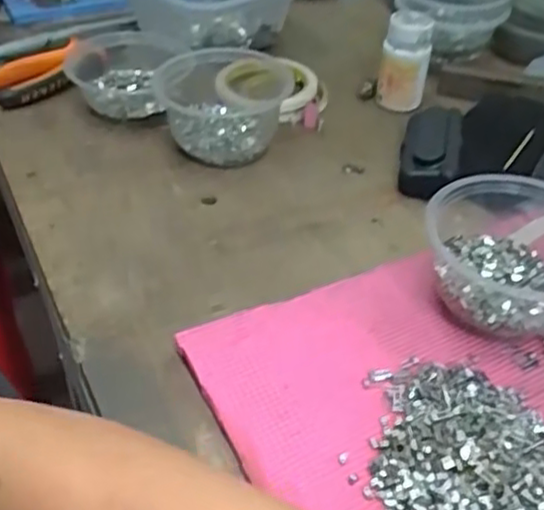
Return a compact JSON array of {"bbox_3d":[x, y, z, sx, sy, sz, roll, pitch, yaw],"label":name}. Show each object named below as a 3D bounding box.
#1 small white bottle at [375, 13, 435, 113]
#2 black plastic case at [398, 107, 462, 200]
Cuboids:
[{"bbox_3d":[0.125,-0.184,0.672,0.045,0.079,0.043,9,43,9],"label":"small white bottle"},{"bbox_3d":[0.132,-0.086,0.590,0.046,0.042,0.080,12,42,10],"label":"black plastic case"}]

